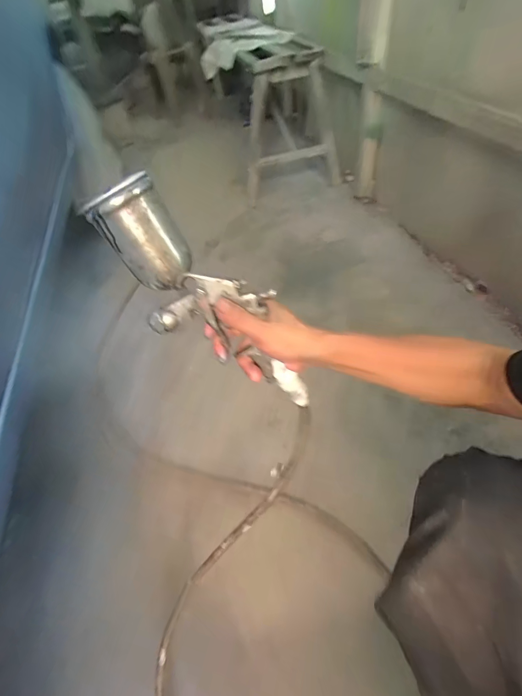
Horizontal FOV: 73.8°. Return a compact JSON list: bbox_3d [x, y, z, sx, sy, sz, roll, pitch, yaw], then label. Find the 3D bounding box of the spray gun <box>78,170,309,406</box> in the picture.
[{"bbox_3d":[-0.056,-0.043,0.405,0.326,0.089,0.096,43,59,-13],"label":"spray gun"}]

